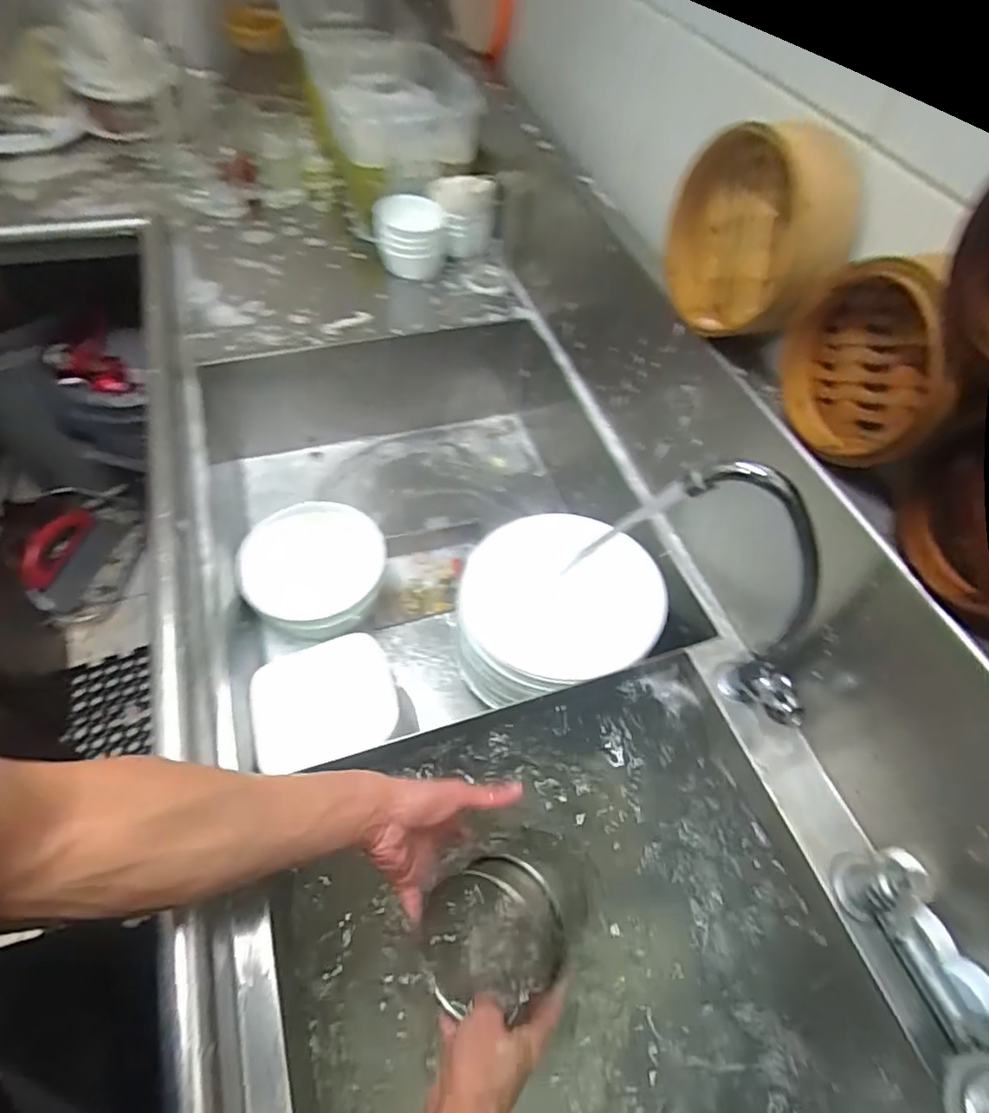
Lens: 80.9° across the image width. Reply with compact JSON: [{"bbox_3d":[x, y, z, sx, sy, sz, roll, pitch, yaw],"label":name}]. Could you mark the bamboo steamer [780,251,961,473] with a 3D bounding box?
[{"bbox_3d":[0.279,-0.145,0.432,0.046,0.146,0.142,-2,55,-6],"label":"bamboo steamer"}]

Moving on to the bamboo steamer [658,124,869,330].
[{"bbox_3d":[0.233,-0.289,0.522,0.077,0.164,0.191,-8,56,-11],"label":"bamboo steamer"}]

